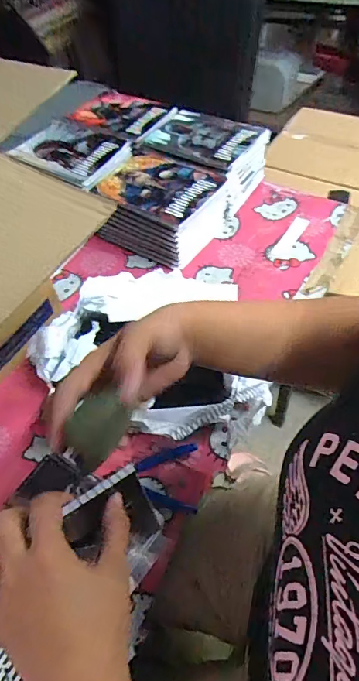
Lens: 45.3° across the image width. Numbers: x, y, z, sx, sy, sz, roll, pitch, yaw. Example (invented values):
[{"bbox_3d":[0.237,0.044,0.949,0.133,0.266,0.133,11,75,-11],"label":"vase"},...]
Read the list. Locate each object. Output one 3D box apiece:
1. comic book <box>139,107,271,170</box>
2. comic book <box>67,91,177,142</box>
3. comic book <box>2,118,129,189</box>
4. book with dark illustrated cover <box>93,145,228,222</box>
[{"bbox_3d":[0.048,-0.394,0.829,0.211,0.018,0.142,23,58,21],"label":"comic book"},{"bbox_3d":[-0.125,-0.474,0.899,0.199,0.015,0.145,27,60,24],"label":"comic book"},{"bbox_3d":[-0.204,-0.369,0.825,0.202,0.019,0.154,27,62,18],"label":"comic book"},{"bbox_3d":[-0.038,-0.281,0.757,0.201,0.011,0.162,24,58,22],"label":"book with dark illustrated cover"}]

